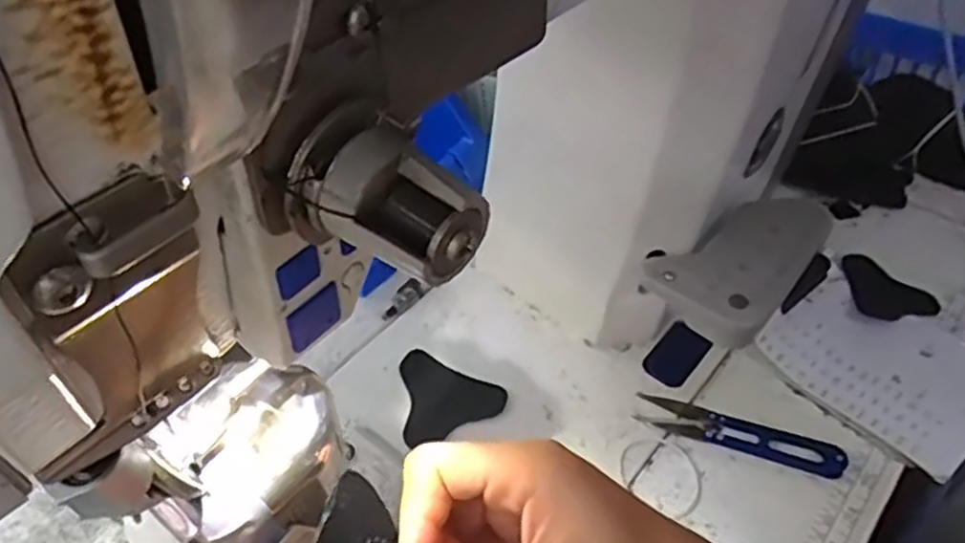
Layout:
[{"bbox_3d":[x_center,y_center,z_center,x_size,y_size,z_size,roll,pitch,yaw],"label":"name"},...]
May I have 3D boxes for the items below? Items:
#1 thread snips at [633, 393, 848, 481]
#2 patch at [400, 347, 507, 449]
[{"bbox_3d":[0.153,0.096,0.449,0.118,0.011,0.024,14,49,18],"label":"thread snips"},{"bbox_3d":[-0.018,0.076,0.469,0.062,0.004,0.060,-4,54,-5],"label":"patch"}]

